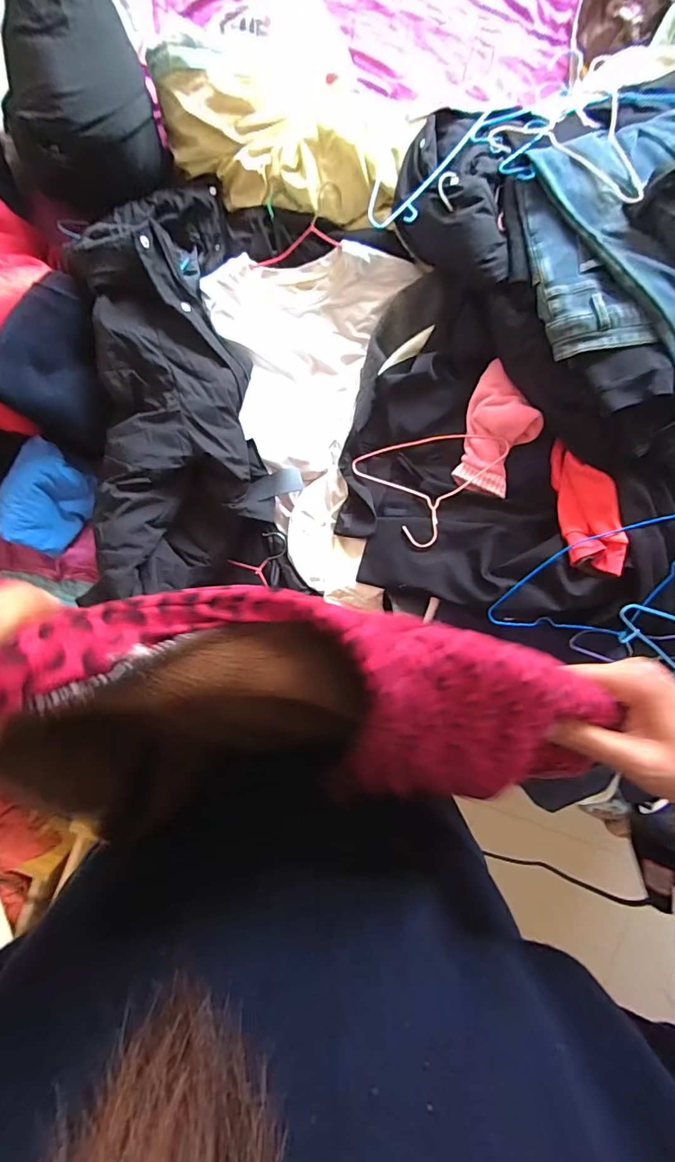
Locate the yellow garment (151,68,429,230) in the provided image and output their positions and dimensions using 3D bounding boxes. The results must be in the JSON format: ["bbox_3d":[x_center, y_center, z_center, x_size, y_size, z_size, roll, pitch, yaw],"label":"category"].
[{"bbox_3d":[-0.101,-0.748,0.817,0.443,0.106,0.188,20,90,-2],"label":"yellow garment"}]

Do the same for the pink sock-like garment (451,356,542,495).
[{"bbox_3d":[0.289,-0.268,0.831,0.119,0.065,0.211,14,91,-2],"label":"pink sock-like garment"}]

